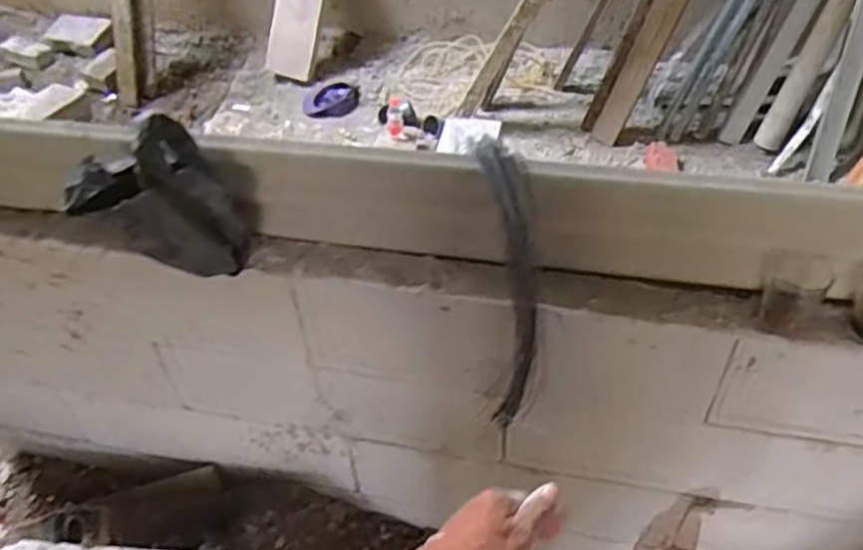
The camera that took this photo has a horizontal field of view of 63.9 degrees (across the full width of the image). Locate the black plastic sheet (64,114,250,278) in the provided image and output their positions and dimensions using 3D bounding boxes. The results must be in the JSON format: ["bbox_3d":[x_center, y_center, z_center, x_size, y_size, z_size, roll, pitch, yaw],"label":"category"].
[{"bbox_3d":[-0.336,-0.072,0.865,0.174,0.240,0.065,-23,49,-19],"label":"black plastic sheet"}]

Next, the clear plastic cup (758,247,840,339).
[{"bbox_3d":[0.440,0.019,0.845,0.074,0.079,0.076,-1,45,1],"label":"clear plastic cup"}]

